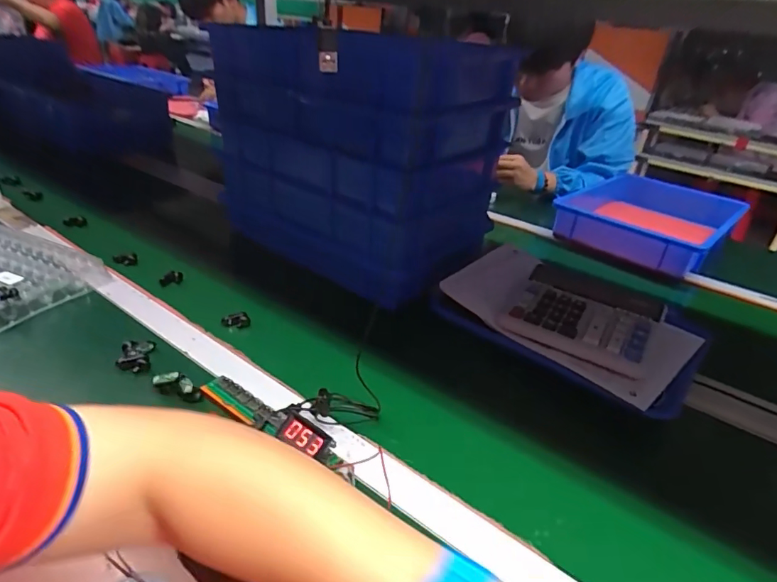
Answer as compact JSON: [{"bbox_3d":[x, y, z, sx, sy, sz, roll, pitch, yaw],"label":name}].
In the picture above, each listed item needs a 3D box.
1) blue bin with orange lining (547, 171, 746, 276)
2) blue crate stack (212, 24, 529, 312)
[{"bbox_3d":[0.557,-0.151,1.030,0.301,0.091,0.374,26,36,31],"label":"blue bin with orange lining"},{"bbox_3d":[-0.048,-0.217,0.792,0.391,0.348,0.308,21,34,25],"label":"blue crate stack"}]

